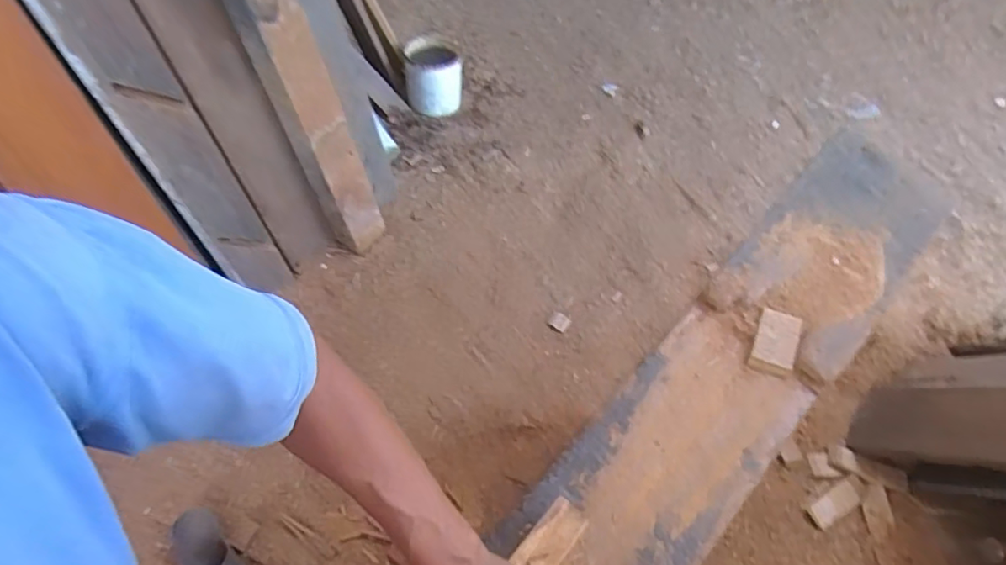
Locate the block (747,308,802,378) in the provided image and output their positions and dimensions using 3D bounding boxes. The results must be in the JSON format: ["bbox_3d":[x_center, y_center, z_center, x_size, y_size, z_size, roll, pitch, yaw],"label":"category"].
[{"bbox_3d":[0.333,0.073,0.712,0.048,0.020,0.079,21,61,11],"label":"block"}]

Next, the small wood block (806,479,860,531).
[{"bbox_3d":[0.675,0.453,1.187,0.133,0.022,0.046,-26,63,-16],"label":"small wood block"}]

